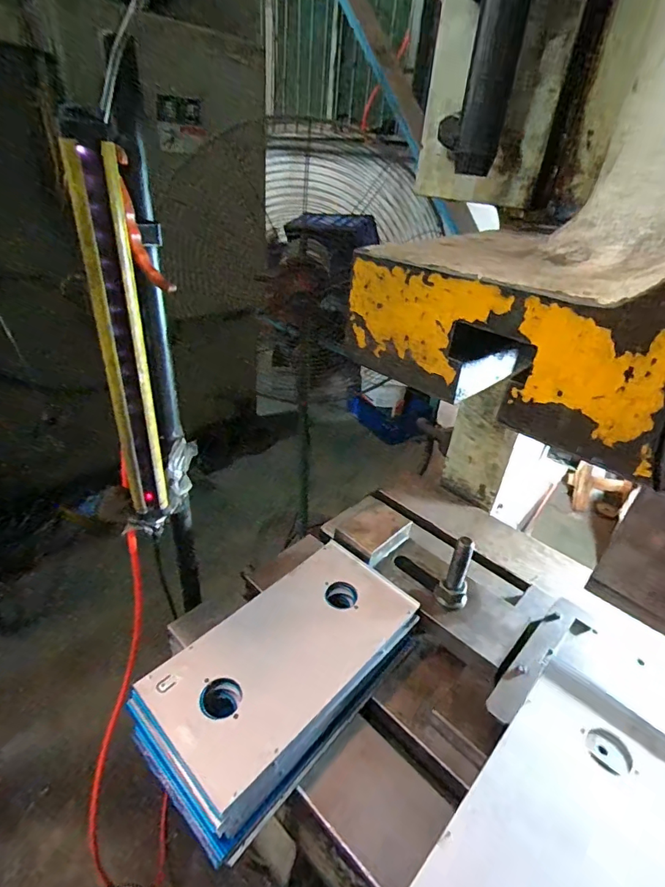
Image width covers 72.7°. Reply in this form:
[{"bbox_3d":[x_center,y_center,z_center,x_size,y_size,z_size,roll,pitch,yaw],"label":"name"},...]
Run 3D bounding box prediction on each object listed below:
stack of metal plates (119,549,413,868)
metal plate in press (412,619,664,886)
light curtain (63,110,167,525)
[{"bbox_3d":[-0.055,0.238,0.491,0.164,0.076,0.300,30,38,33],"label":"stack of metal plates"},{"bbox_3d":[0.223,0.301,0.393,0.144,0.014,0.346,30,40,34],"label":"metal plate in press"},{"bbox_3d":[-0.193,-0.077,0.424,0.051,0.357,0.056,-6,33,-19],"label":"light curtain"}]

